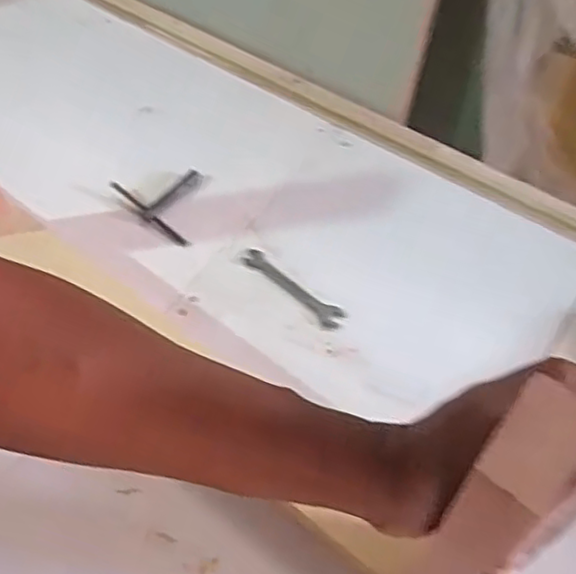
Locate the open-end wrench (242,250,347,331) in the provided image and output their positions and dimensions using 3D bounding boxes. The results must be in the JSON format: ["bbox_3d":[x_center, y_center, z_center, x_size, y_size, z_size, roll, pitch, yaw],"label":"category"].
[{"bbox_3d":[0.004,0.001,0.619,0.115,0.004,0.021,36,65,21],"label":"open-end wrench"}]

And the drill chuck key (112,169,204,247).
[{"bbox_3d":[-0.117,-0.092,0.679,0.107,0.008,0.073,38,65,22],"label":"drill chuck key"}]

